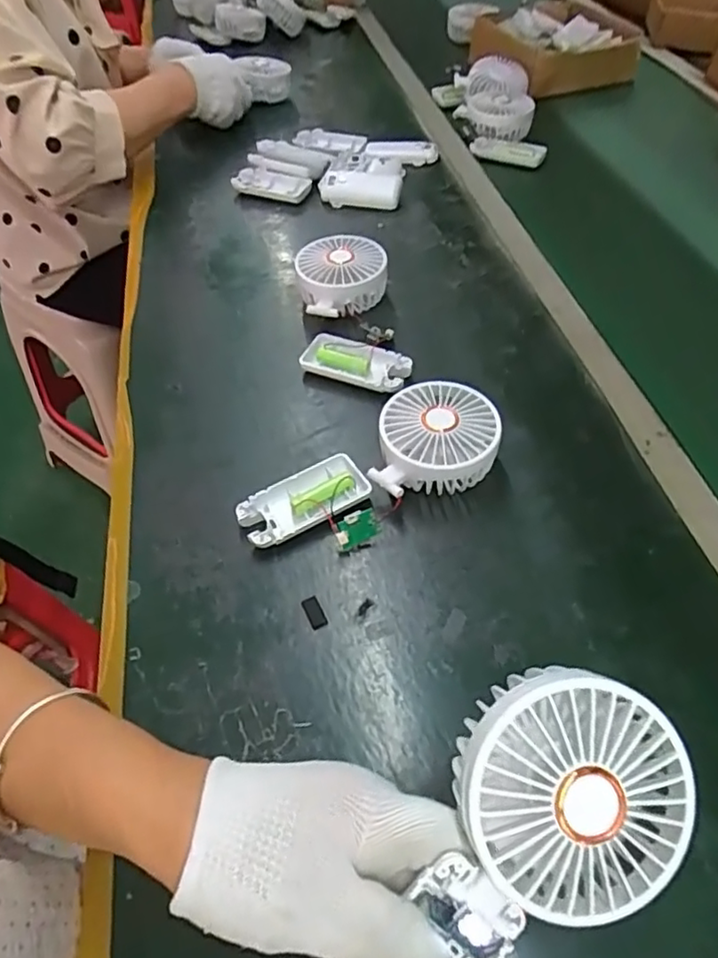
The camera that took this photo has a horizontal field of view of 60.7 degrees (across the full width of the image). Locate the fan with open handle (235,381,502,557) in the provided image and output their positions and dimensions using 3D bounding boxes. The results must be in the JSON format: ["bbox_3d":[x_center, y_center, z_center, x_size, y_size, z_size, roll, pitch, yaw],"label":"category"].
[{"bbox_3d":[0.011,-0.003,0.459,0.202,0.044,0.090,-28,54,-2],"label":"fan with open handle"}]

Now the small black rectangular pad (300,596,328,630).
[{"bbox_3d":[-0.030,0.088,0.405,0.012,0.004,0.023,-23,54,-15],"label":"small black rectangular pad"}]

